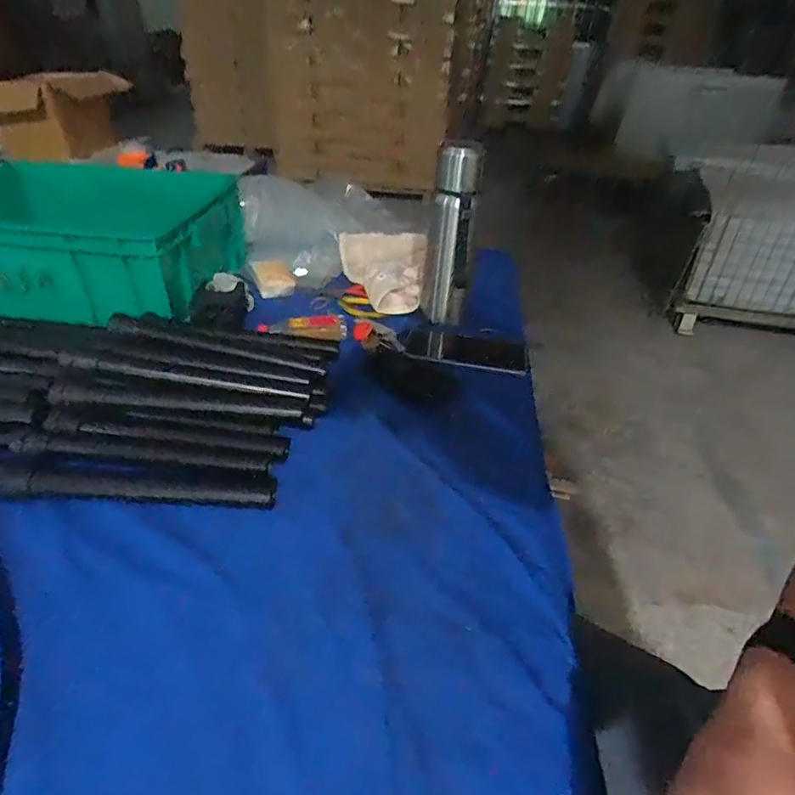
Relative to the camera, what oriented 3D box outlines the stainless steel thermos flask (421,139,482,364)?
[{"bbox_3d":[0.071,-0.199,0.729,0.061,0.266,0.065,4,36,1],"label":"stainless steel thermos flask"}]

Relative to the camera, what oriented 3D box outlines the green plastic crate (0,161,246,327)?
[{"bbox_3d":[-0.470,-0.248,0.798,0.404,0.125,0.305,5,35,3],"label":"green plastic crate"}]

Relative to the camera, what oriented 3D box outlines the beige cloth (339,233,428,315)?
[{"bbox_3d":[-0.019,-0.205,0.856,0.148,0.056,0.216,0,35,-5],"label":"beige cloth"}]

